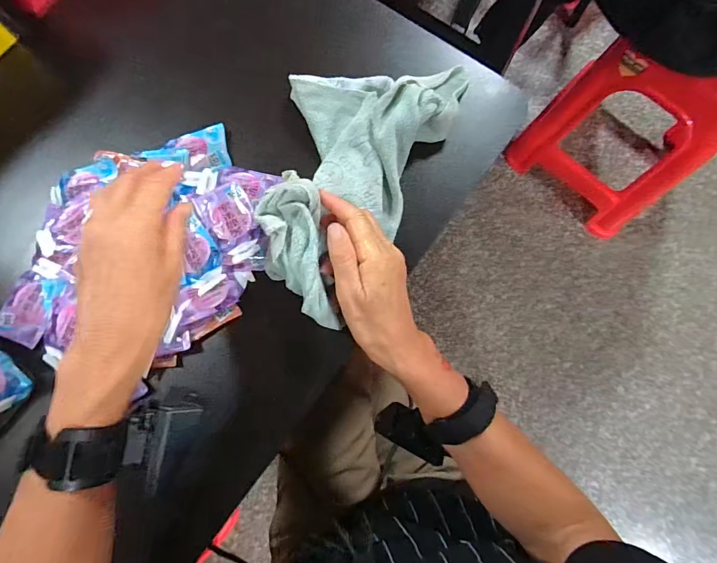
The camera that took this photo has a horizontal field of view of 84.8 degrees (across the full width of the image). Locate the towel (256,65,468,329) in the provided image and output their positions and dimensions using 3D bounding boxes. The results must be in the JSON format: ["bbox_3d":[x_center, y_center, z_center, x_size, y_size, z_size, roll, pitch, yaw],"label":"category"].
[{"bbox_3d":[-0.015,-0.114,0.362,0.144,0.051,0.278,27,74,5],"label":"towel"}]

